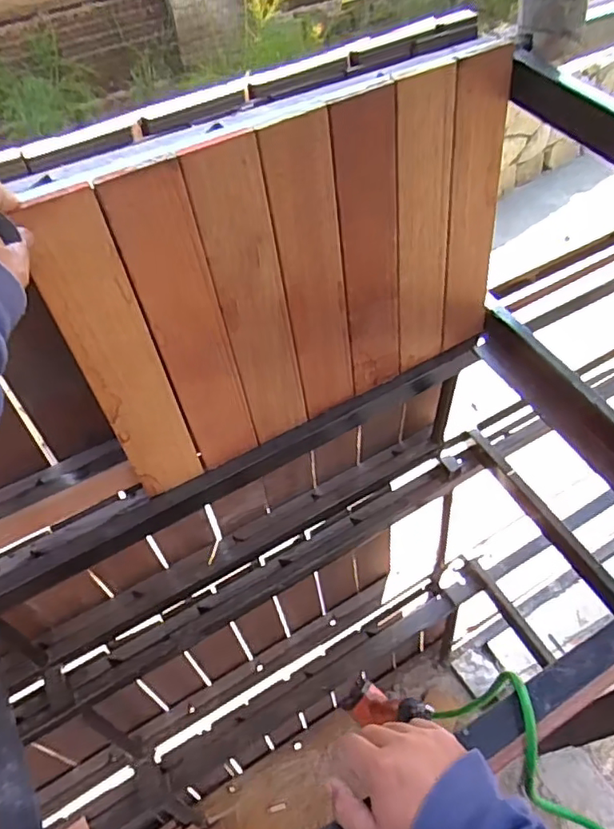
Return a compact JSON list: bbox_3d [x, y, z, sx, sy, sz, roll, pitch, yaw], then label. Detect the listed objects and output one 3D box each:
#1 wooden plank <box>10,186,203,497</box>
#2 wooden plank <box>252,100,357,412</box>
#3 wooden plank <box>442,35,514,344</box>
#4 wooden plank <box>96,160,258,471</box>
[{"bbox_3d":[-0.164,-0.038,0.529,0.066,0.326,0.008,-26,48,-17],"label":"wooden plank"},{"bbox_3d":[0.011,-0.123,0.583,0.068,0.326,0.010,-28,49,-16],"label":"wooden plank"},{"bbox_3d":[0.185,-0.213,0.640,0.066,0.327,0.011,-25,48,-13],"label":"wooden plank"},{"bbox_3d":[-0.106,-0.066,0.551,0.065,0.328,0.008,-25,48,-14],"label":"wooden plank"}]

